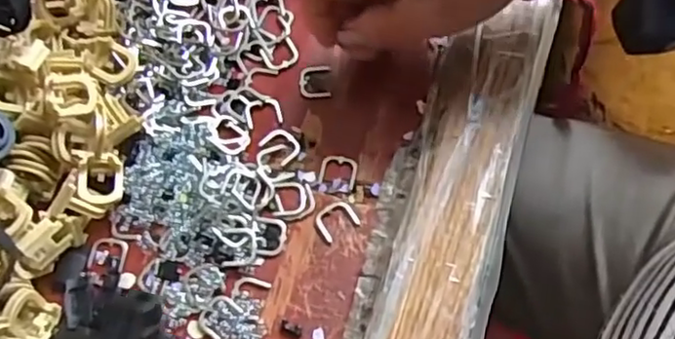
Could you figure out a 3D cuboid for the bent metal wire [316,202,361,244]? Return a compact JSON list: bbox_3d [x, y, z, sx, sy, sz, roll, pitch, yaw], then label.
[{"bbox_3d":[-0.001,0.025,0.327,0.020,0.004,0.017,-30,70,-10],"label":"bent metal wire"}]

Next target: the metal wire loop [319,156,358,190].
[{"bbox_3d":[0.000,0.001,0.337,0.018,0.004,0.015,11,69,6],"label":"metal wire loop"}]

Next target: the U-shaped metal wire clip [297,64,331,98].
[{"bbox_3d":[-0.012,-0.048,0.358,0.017,0.004,0.019,0,68,2],"label":"U-shaped metal wire clip"}]

